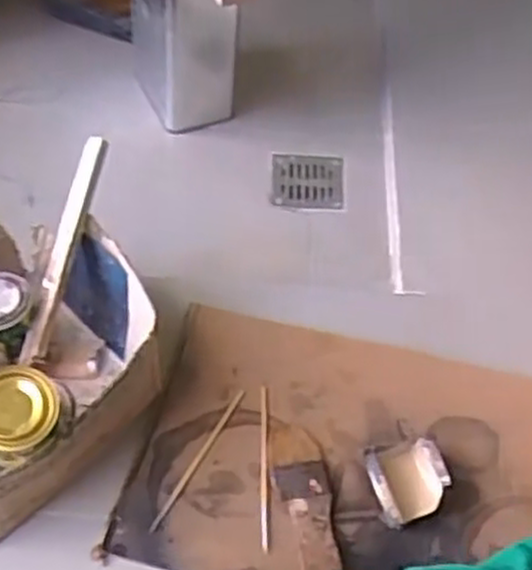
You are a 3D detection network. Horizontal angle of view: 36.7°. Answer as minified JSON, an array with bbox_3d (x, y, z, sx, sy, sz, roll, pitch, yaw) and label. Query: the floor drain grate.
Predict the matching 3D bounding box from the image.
[{"bbox_3d":[0.058,-0.146,1.124,0.098,0.008,0.094,2,60,-2],"label":"floor drain grate"}]

